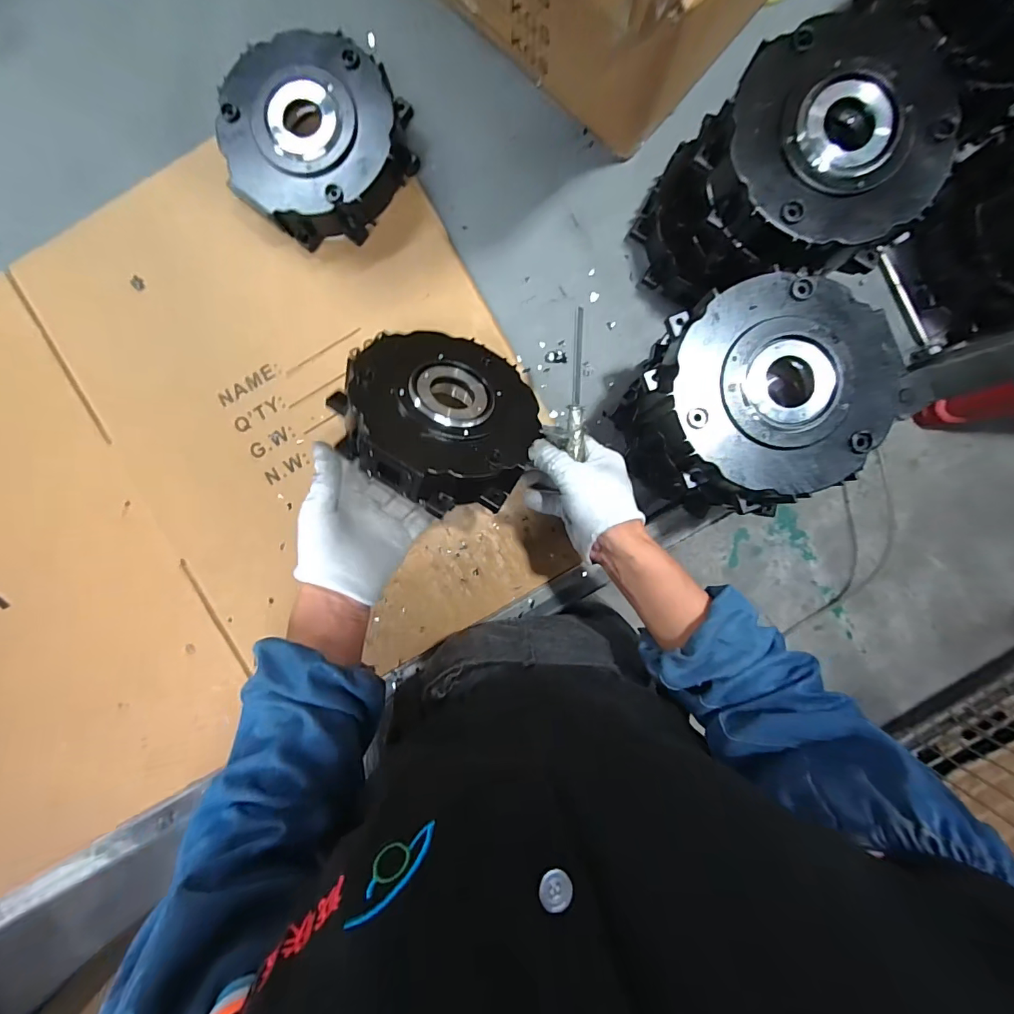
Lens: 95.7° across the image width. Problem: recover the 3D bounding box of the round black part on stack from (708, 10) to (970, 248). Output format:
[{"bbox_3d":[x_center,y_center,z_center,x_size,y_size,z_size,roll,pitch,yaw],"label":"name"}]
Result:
[{"bbox_3d":[0.254,-0.286,0.358,0.162,0.049,0.164,0,92,1],"label":"round black part on stack"}]

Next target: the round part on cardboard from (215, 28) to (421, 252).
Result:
[{"bbox_3d":[-0.191,-0.367,0.463,0.172,0.055,0.174,0,92,1],"label":"round part on cardboard"}]

